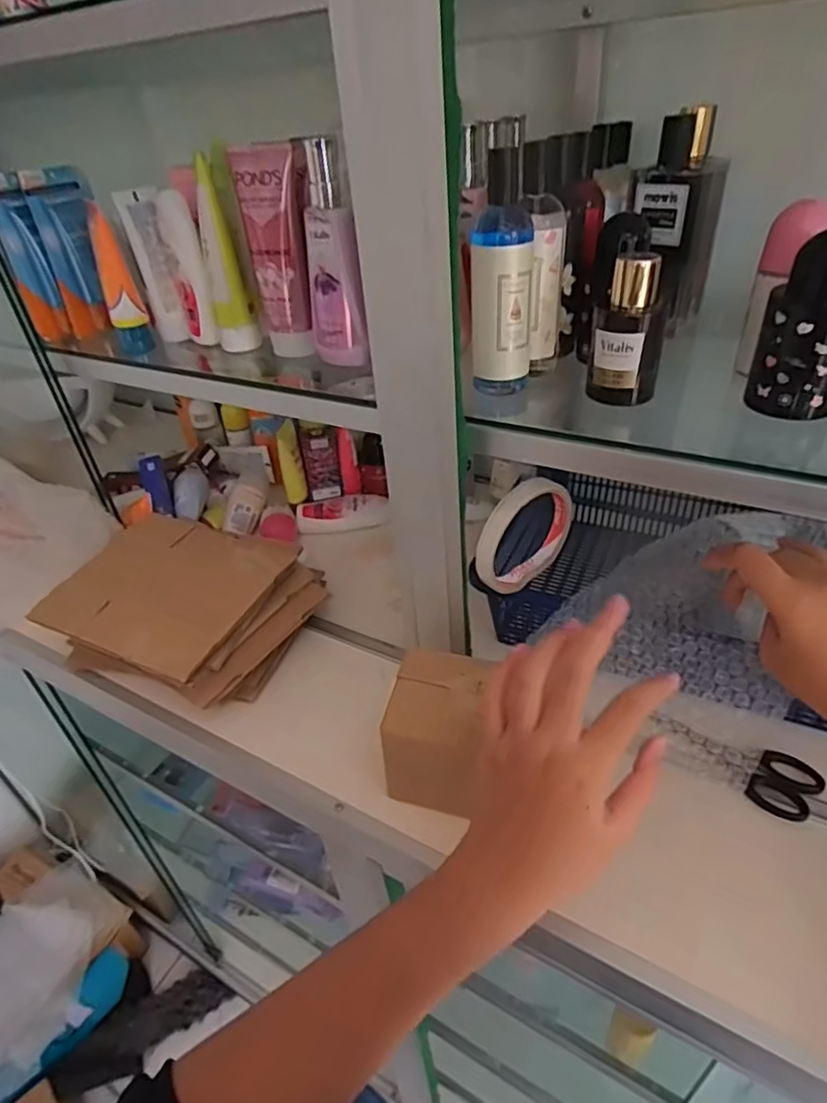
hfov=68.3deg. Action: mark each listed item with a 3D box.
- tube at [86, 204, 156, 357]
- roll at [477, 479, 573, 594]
[{"bbox_3d":[-0.274,-0.246,0.566,0.032,0.122,0.027,-18,40,-16],"label":"tube"},{"bbox_3d":[0.082,-0.011,0.448,0.093,0.080,0.015,-31,45,-28],"label":"roll"}]

